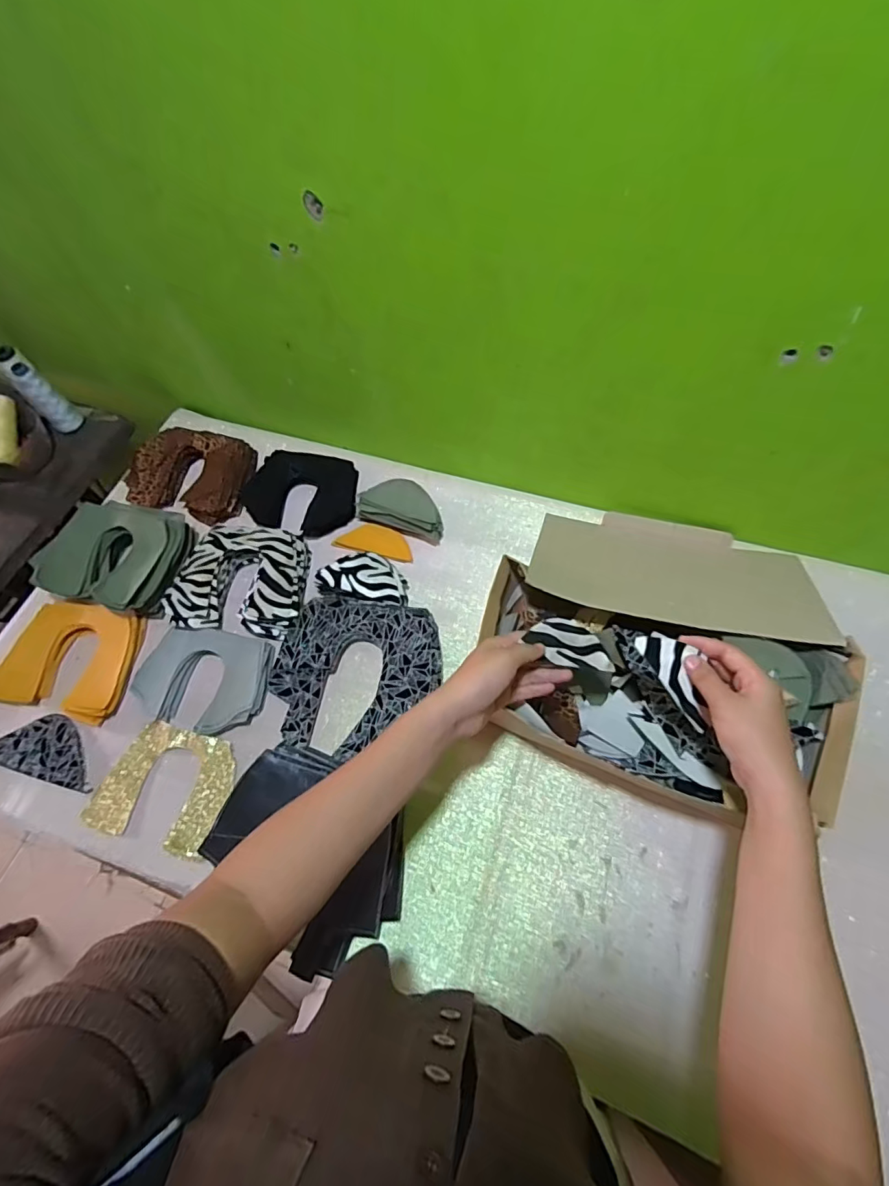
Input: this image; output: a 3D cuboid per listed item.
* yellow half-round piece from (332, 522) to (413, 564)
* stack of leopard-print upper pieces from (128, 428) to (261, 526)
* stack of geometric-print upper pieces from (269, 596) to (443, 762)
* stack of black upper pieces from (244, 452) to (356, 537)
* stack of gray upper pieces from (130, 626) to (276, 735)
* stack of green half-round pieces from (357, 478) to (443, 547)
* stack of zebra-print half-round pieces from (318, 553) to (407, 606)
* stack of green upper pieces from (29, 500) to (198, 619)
[{"bbox_3d":[-0.095,-0.073,0.706,0.111,0.010,0.050,16,65,11],"label":"yellow half-round piece"},{"bbox_3d":[-0.377,-0.180,0.757,0.168,0.035,0.138,6,63,7],"label":"stack of leopard-print upper pieces"},{"bbox_3d":[-0.104,0.097,0.609,0.192,0.030,0.179,8,63,7],"label":"stack of geometric-print upper pieces"},{"bbox_3d":[-0.210,-0.148,0.748,0.170,0.034,0.124,12,64,9],"label":"stack of black upper pieces"},{"bbox_3d":[-0.291,0.102,0.618,0.159,0.027,0.117,13,64,10],"label":"stack of gray upper pieces"},{"bbox_3d":[-0.057,-0.115,0.708,0.126,0.046,0.068,26,67,16],"label":"stack of green half-round pieces"},{"bbox_3d":[-0.102,-0.016,0.662,0.117,0.034,0.064,8,63,8],"label":"stack of zebra-print half-round pieces"},{"bbox_3d":[-0.432,-0.051,0.683,0.170,0.056,0.152,16,65,11],"label":"stack of green upper pieces"}]

